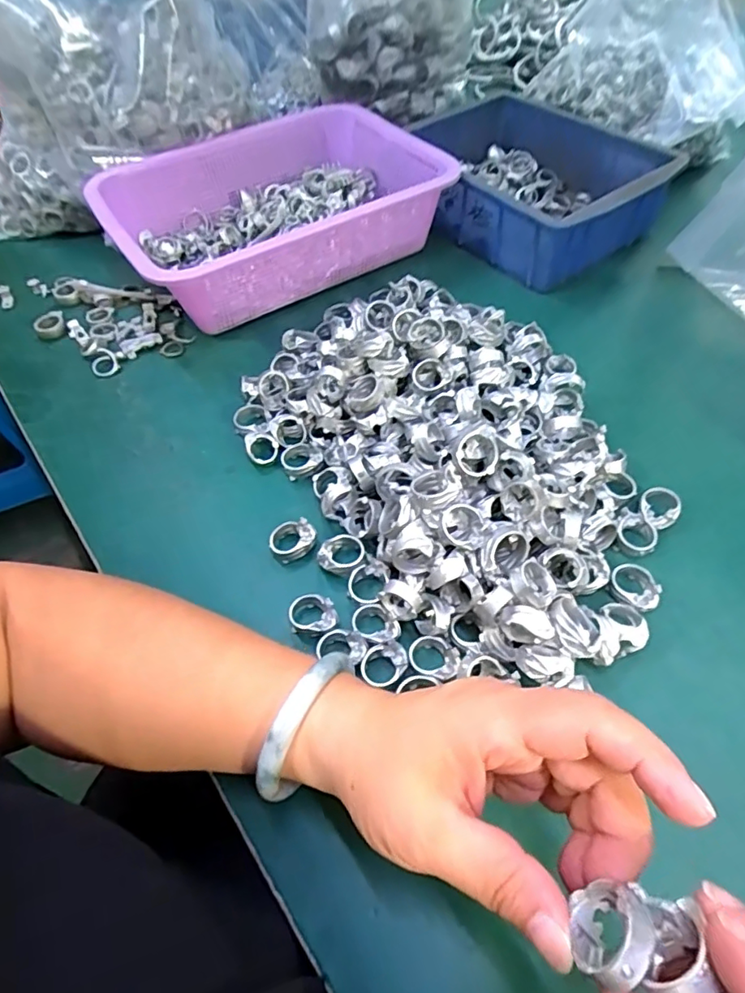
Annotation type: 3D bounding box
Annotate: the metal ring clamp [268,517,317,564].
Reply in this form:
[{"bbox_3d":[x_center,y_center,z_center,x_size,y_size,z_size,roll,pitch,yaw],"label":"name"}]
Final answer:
[{"bbox_3d":[-0.052,0.027,0.353,0.030,0.019,0.023,-22,55,-11],"label":"metal ring clamp"}]

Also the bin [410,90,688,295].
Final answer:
[{"bbox_3d":[0.155,-0.320,0.563,0.195,0.072,0.254,-37,59,-20],"label":"bin"}]

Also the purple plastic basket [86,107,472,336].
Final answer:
[{"bbox_3d":[-0.096,-0.284,0.538,0.305,0.080,0.248,-27,56,-14],"label":"purple plastic basket"}]

